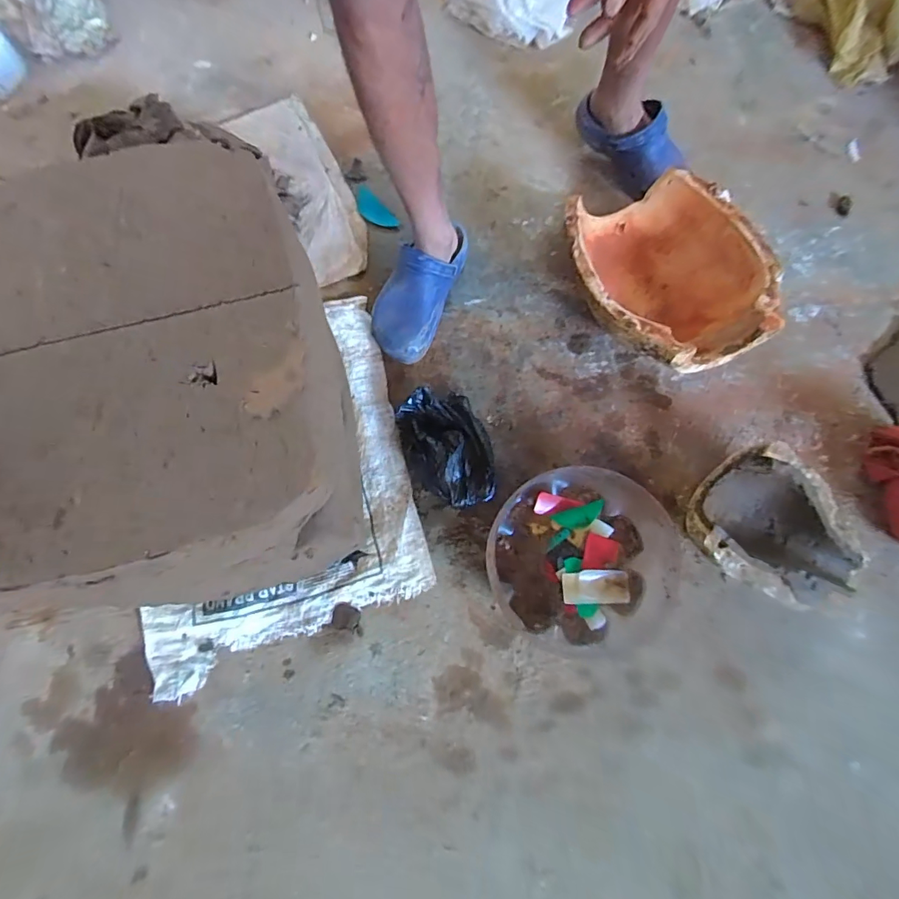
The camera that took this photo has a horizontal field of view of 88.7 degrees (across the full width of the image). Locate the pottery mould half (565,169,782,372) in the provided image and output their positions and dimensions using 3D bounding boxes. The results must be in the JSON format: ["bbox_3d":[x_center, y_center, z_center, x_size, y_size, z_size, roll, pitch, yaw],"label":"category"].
[{"bbox_3d":[0.341,-0.277,0.758,0.279,0.146,0.331,-20,74,-5],"label":"pottery mould half"}]

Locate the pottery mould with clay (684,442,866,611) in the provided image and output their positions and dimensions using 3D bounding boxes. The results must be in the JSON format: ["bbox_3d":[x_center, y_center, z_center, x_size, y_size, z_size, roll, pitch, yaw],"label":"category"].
[{"bbox_3d":[0.467,0.126,0.664,0.224,0.104,0.194,42,78,12],"label":"pottery mould with clay"}]

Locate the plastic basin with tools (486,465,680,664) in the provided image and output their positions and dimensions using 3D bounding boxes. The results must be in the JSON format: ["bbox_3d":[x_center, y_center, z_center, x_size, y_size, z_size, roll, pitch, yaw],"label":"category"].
[{"bbox_3d":[0.186,0.155,0.650,0.255,0.113,0.255,0,73,1],"label":"plastic basin with tools"}]

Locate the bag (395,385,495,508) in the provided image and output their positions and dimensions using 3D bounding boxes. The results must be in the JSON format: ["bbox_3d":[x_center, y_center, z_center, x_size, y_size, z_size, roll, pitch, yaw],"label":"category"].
[{"bbox_3d":[-0.005,-0.002,0.724,0.129,0.063,0.201,-24,75,-6],"label":"bag"}]

